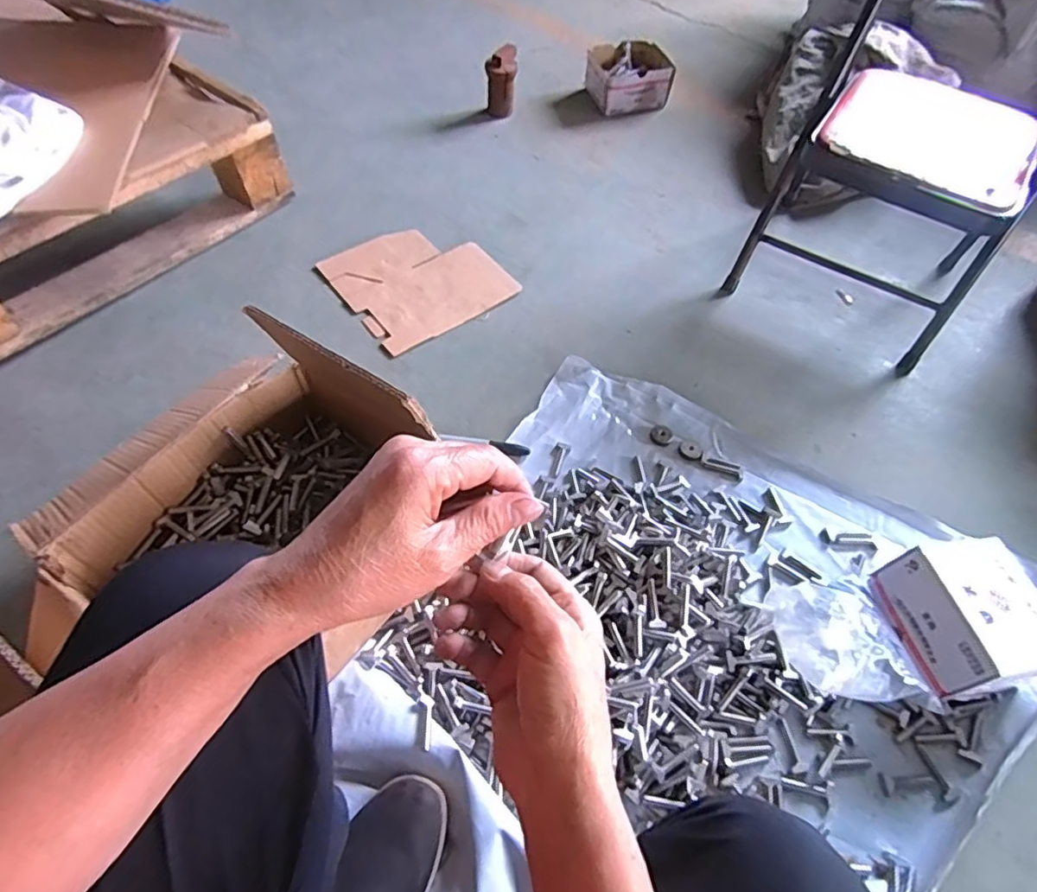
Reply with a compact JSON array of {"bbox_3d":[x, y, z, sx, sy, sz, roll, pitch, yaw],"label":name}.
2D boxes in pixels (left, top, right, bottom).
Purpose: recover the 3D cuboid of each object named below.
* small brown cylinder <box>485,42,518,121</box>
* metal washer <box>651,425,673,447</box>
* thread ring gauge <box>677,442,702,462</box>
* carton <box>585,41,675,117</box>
[{"bbox_3d":[-0.032,-0.775,1.300,0.067,0.116,0.052,-17,58,-13],"label":"small brown cylinder"},{"bbox_3d":[0.204,-0.016,0.866,0.032,0.004,0.032,0,57,-1],"label":"metal washer"},{"bbox_3d":[0.241,0.007,0.853,0.031,0.004,0.032,0,57,-1],"label":"thread ring gauge"},{"bbox_3d":[0.248,-0.833,1.375,0.177,0.074,0.163,-10,56,-8],"label":"carton"}]

